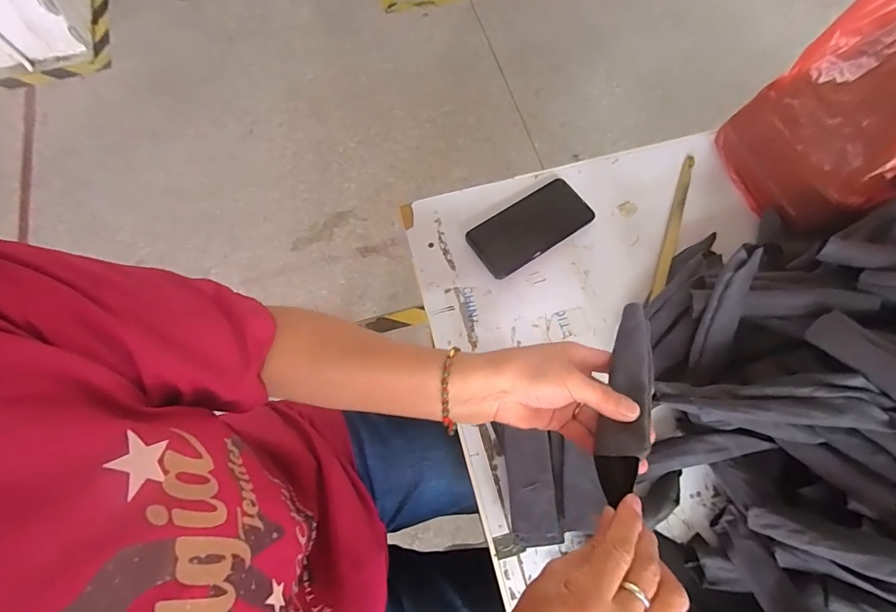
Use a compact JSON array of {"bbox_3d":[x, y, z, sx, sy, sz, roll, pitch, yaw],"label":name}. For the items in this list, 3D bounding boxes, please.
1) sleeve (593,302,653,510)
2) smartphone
[{"bbox_3d":[0.149,0.071,0.361,0.035,0.017,0.175,16,56,8],"label":"sleeve"},{"bbox_3d":[0.108,-0.104,0.573,0.160,0.013,0.076,-33,73,-11],"label":"smartphone"}]

